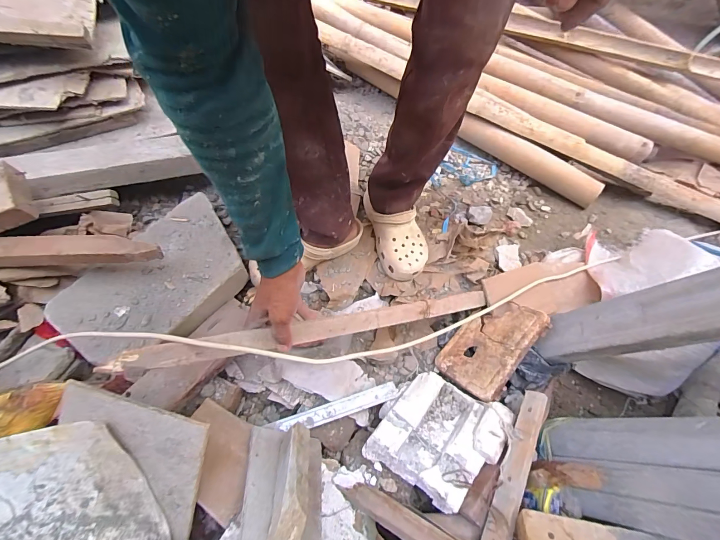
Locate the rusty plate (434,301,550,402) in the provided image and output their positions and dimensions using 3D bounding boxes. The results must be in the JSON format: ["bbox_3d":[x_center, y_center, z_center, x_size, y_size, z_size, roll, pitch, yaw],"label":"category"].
[{"bbox_3d":[0.235,0.135,0.635,0.187,0.023,0.132,-48,31,-8],"label":"rusty plate"}]

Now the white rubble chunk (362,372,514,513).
[{"bbox_3d":[0.125,0.254,0.551,0.168,0.053,0.177,32,65,15],"label":"white rubble chunk"}]

